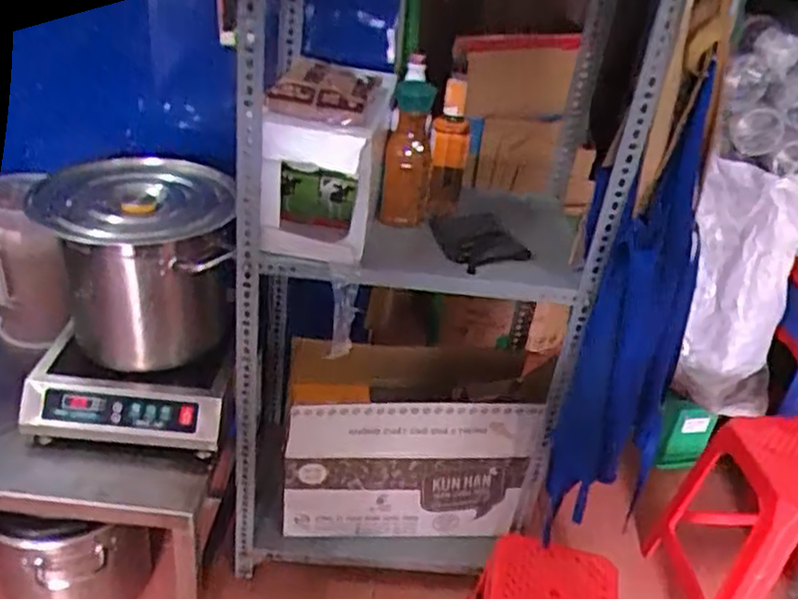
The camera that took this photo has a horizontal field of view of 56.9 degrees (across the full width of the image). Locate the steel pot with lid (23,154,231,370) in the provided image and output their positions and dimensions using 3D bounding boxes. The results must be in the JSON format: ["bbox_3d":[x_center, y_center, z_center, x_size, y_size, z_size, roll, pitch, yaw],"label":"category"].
[{"bbox_3d":[-0.456,-0.054,1.336,0.284,0.299,0.282,5,31,-3],"label":"steel pot with lid"}]

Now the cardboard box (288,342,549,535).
[{"bbox_3d":[0.018,0.318,1.603,0.517,0.348,0.246,3,31,-7],"label":"cardboard box"}]

